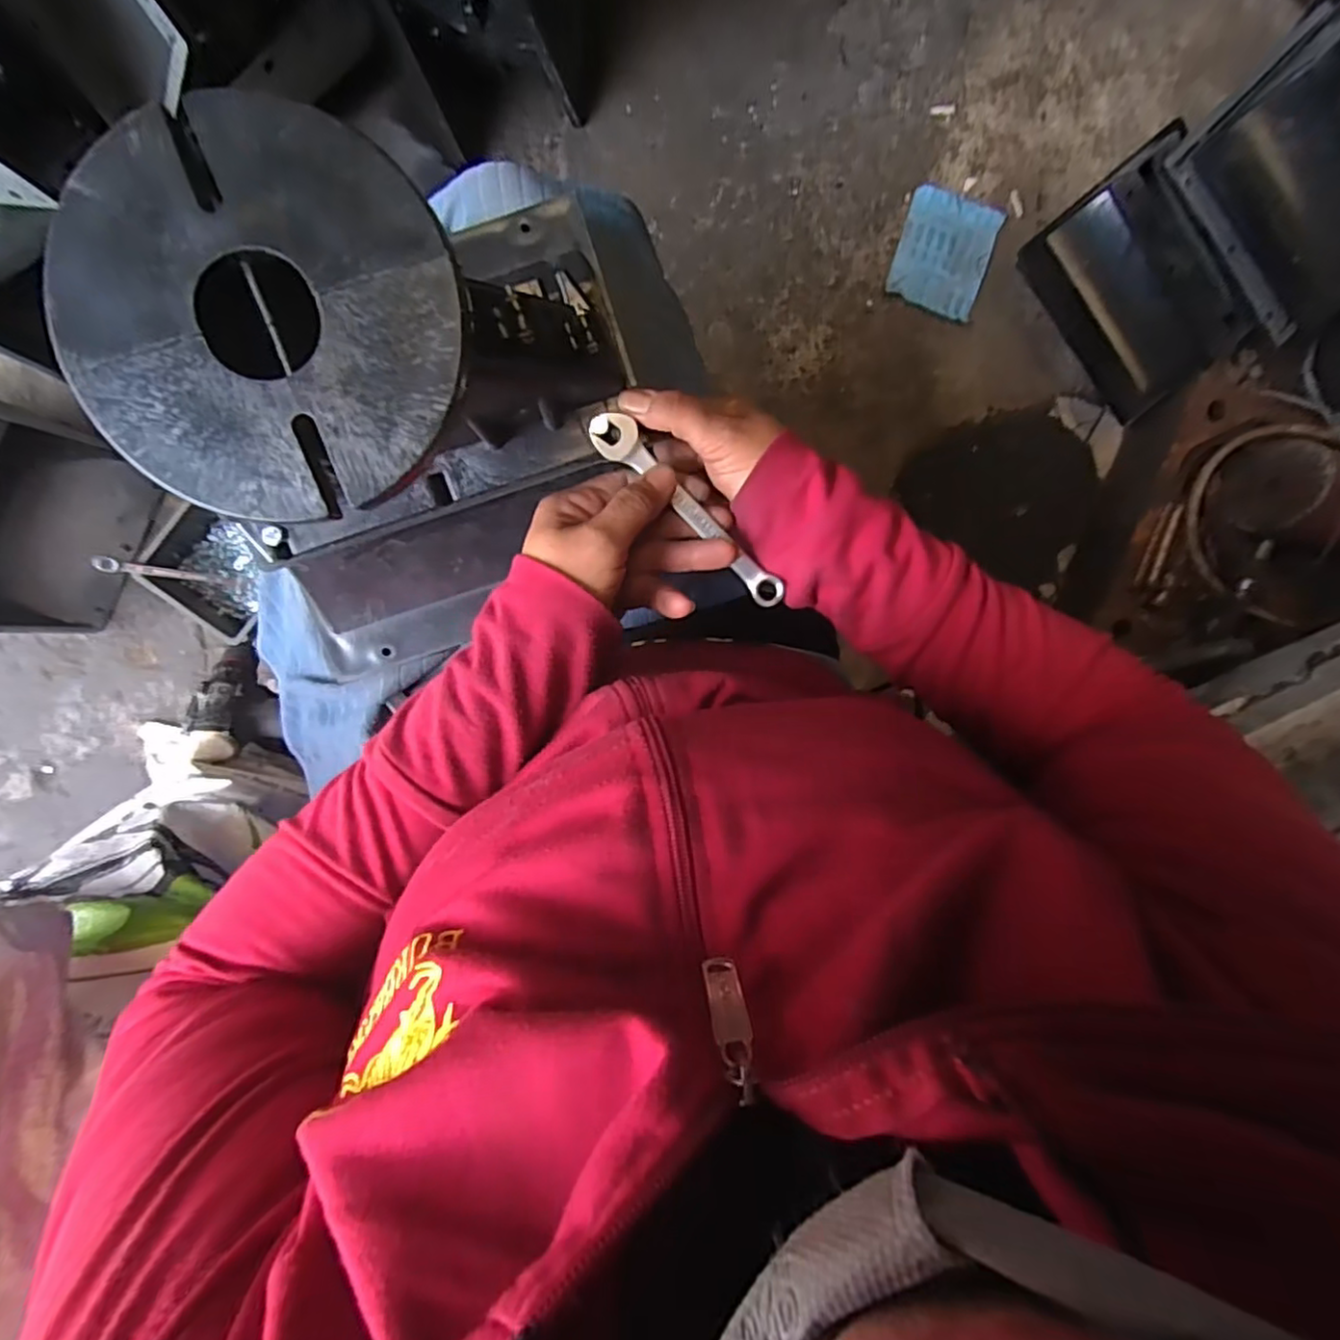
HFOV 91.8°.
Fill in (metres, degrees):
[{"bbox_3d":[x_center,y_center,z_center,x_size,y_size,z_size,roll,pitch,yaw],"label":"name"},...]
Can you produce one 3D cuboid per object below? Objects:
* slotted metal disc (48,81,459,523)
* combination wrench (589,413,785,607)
[{"bbox_3d":[-0.122,-0.106,0.195,0.113,0.009,0.110,0,96,-4],"label":"slotted metal disc"},{"bbox_3d":[0.011,-0.085,0.353,0.137,0.006,0.021,43,91,-13],"label":"combination wrench"}]

